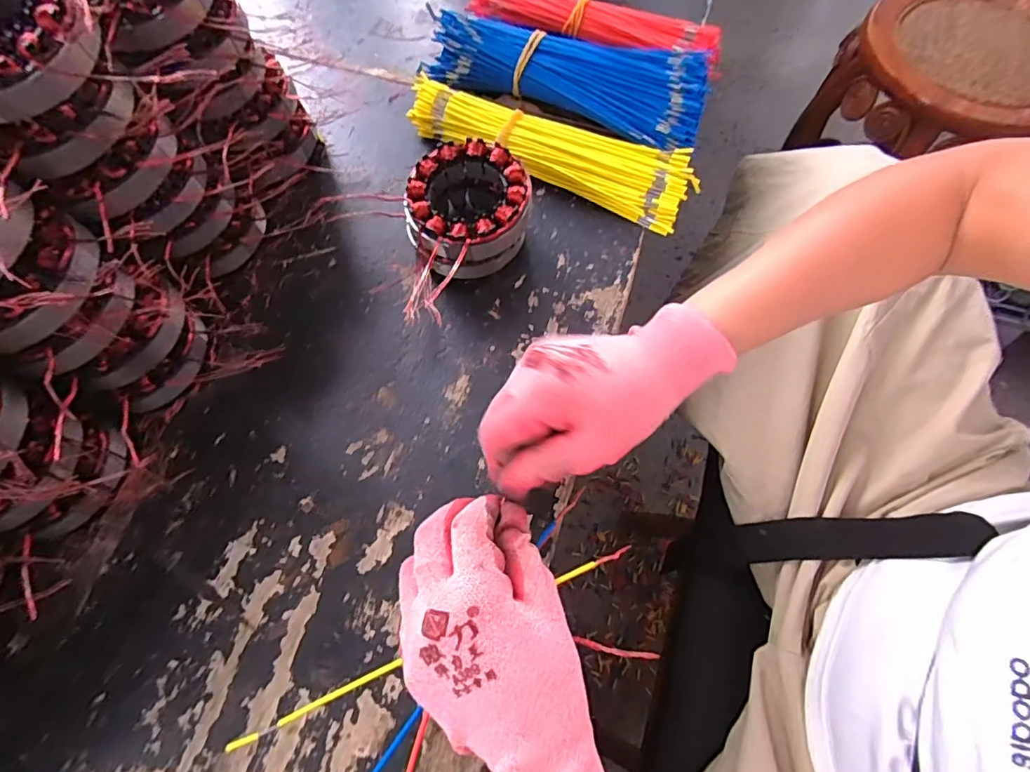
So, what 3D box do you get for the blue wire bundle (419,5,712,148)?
[{"bbox_3d":[0.043,-0.270,0.467,0.244,0.048,0.093,16,68,6],"label":"blue wire bundle"}]

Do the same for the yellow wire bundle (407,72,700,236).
[{"bbox_3d":[0.029,-0.201,0.446,0.240,0.034,0.065,25,70,10],"label":"yellow wire bundle"}]

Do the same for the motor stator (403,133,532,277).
[{"bbox_3d":[-0.035,-0.124,0.392,0.081,0.064,0.084,-6,68,-3],"label":"motor stator"}]

